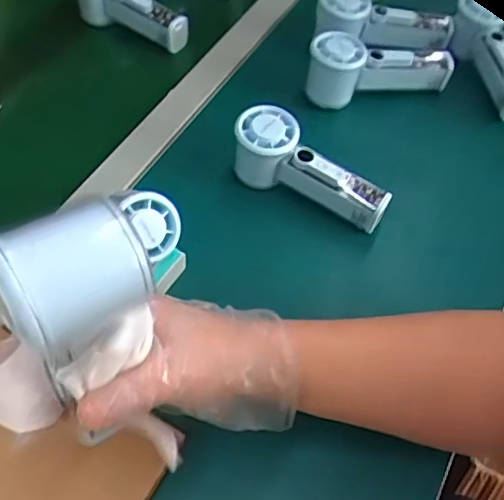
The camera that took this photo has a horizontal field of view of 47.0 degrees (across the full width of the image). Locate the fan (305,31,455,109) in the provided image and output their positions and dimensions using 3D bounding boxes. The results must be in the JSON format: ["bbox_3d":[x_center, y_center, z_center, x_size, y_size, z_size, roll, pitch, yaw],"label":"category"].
[{"bbox_3d":[0.134,-0.192,0.626,0.161,0.069,0.047,-4,54,-21],"label":"fan"}]

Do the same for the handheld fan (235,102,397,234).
[{"bbox_3d":[0.050,-0.069,0.532,0.154,0.063,0.054,32,60,2],"label":"handheld fan"}]

